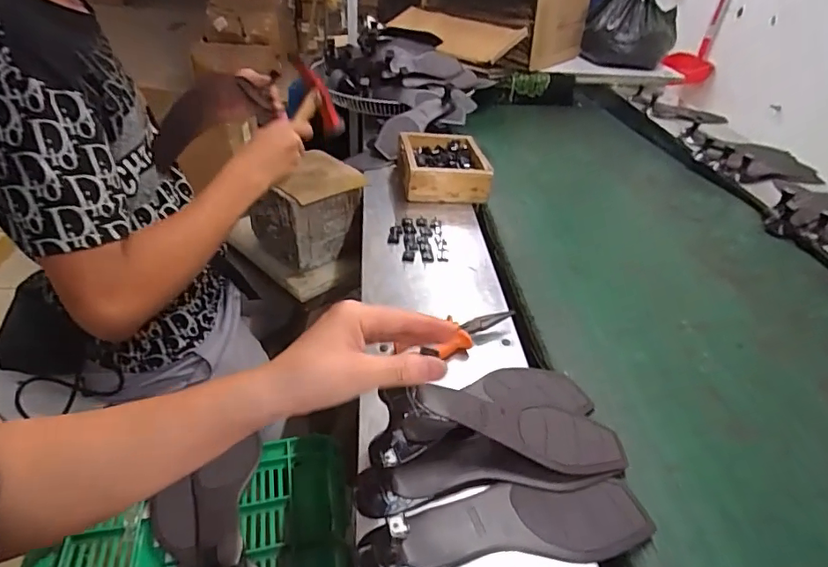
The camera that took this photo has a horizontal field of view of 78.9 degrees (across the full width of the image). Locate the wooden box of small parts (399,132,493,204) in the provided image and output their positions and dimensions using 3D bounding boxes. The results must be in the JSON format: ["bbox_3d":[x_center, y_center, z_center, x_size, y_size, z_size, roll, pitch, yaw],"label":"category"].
[{"bbox_3d":[0.054,-0.222,0.960,0.150,0.068,0.193,-2,37,-7],"label":"wooden box of small parts"}]

